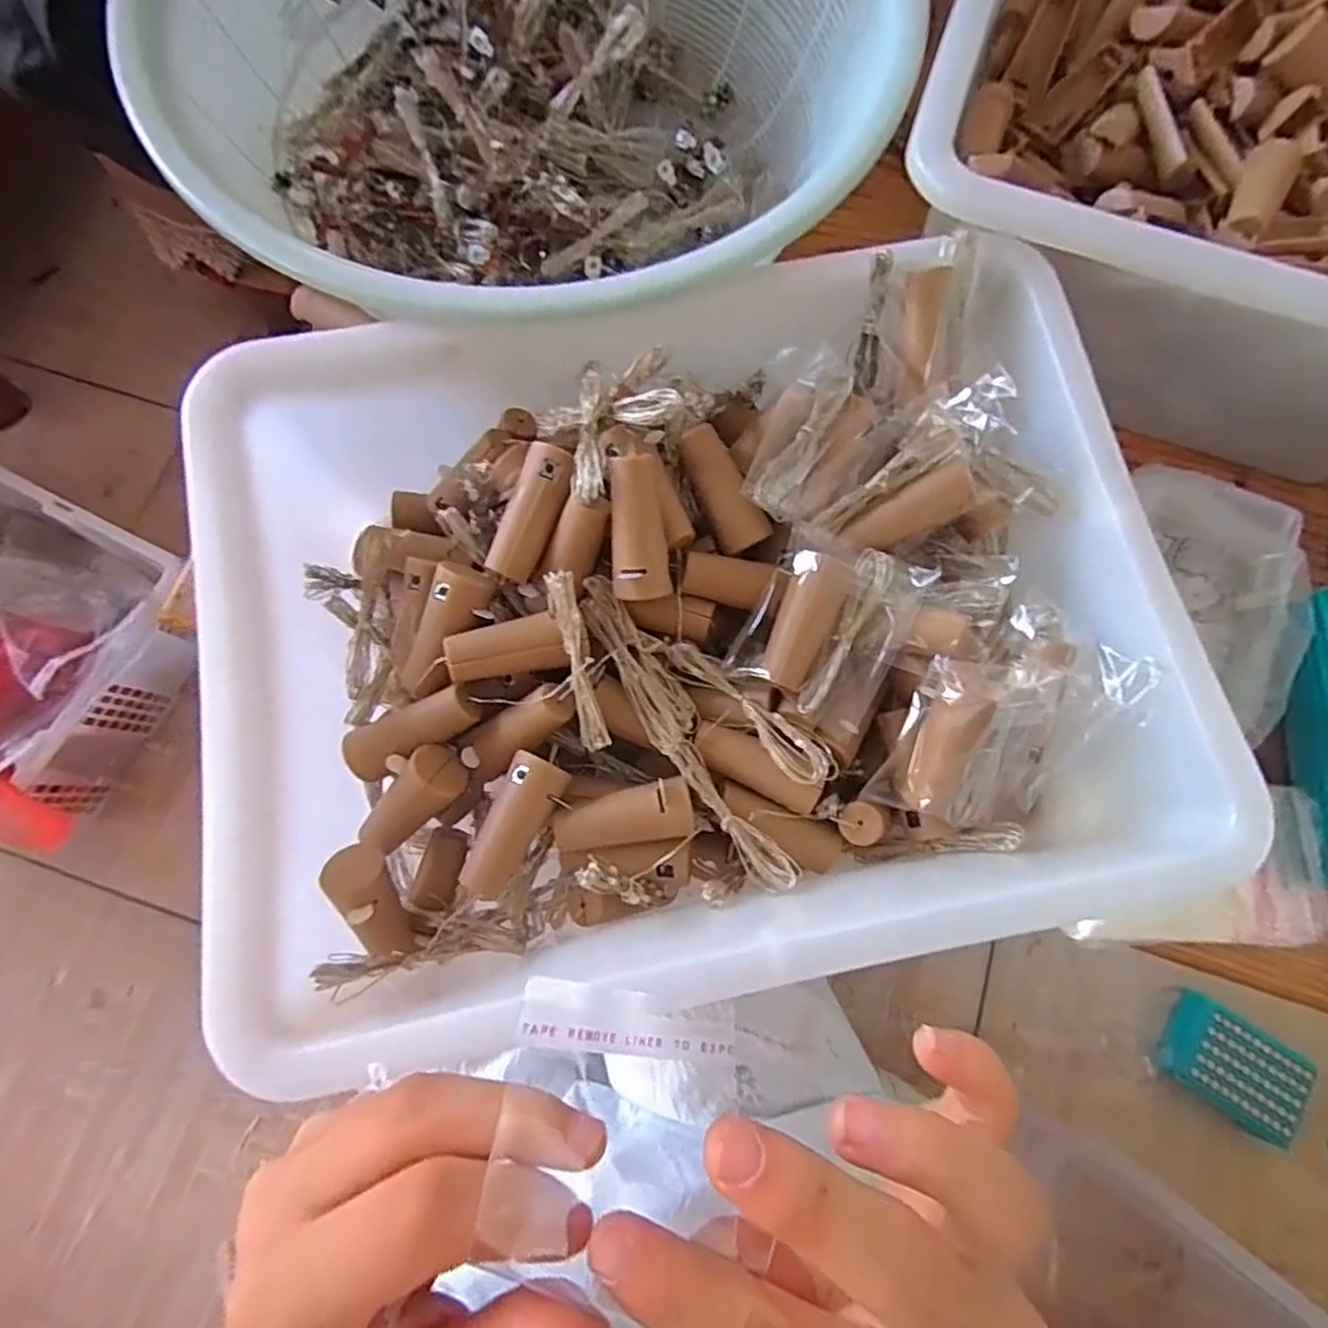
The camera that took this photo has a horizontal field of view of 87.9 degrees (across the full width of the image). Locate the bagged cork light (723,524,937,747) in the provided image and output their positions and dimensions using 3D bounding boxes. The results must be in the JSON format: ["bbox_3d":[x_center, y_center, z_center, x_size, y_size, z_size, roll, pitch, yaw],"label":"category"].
[{"bbox_3d":[0.061,-0.014,0.261,0.052,0.023,0.068,28,92,0],"label":"bagged cork light"}]

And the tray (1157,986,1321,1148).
[{"bbox_3d":[0.622,0.438,0.746,0.147,0.041,0.098,33,78,8],"label":"tray"}]

